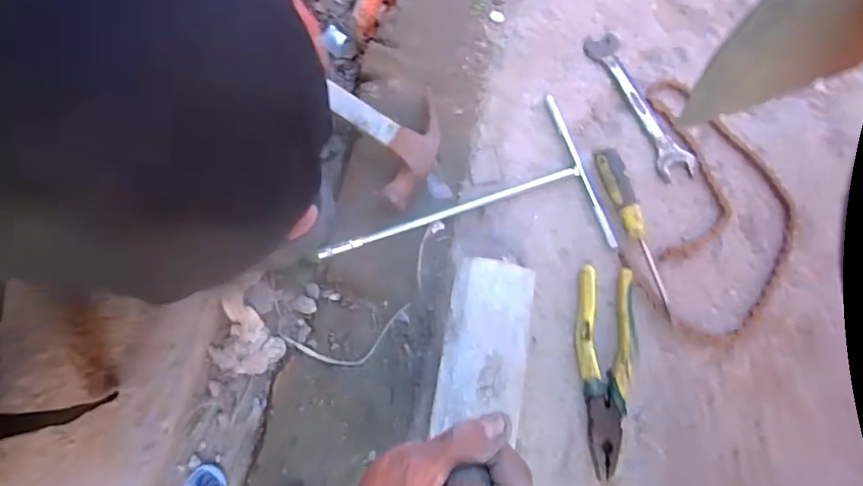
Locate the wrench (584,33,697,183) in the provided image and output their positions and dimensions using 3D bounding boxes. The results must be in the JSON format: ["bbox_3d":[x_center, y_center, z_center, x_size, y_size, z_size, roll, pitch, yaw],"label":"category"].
[{"bbox_3d":[0.228,-0.153,0.561,0.039,0.009,0.186,-23,76,-4],"label":"wrench"}]

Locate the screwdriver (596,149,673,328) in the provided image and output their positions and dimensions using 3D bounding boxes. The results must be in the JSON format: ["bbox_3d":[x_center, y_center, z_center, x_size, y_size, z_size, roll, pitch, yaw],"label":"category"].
[{"bbox_3d":[0.210,-0.011,0.513,0.020,0.028,0.177,-21,76,-4],"label":"screwdriver"}]

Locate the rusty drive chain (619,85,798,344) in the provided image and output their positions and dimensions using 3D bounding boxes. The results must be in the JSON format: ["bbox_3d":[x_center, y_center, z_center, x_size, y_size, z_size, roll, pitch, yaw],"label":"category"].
[{"bbox_3d":[0.290,-0.036,0.527,0.164,0.007,0.271,14,76,5],"label":"rusty drive chain"}]

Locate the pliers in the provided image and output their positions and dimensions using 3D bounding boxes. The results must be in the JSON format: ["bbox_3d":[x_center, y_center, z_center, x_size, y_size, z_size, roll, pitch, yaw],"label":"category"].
[{"bbox_3d":[0.170,0.118,0.488,0.058,0.020,0.187,0,75,2],"label":"pliers"}]

